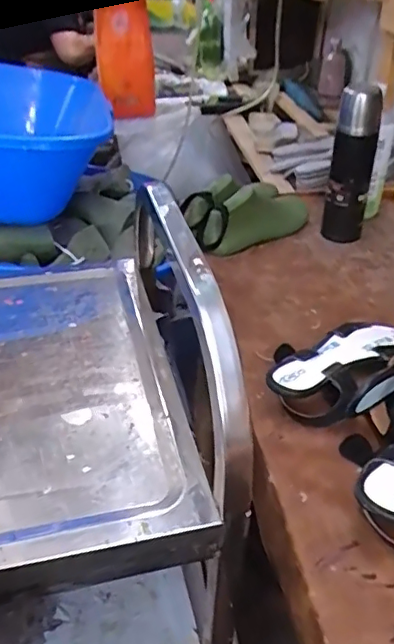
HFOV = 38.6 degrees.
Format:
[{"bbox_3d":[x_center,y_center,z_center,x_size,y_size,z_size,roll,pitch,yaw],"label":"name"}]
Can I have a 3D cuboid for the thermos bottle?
[{"bbox_3d":[0.249,-0.250,0.918,0.063,0.232,0.059,1,35,-1],"label":"thermos bottle"}]

